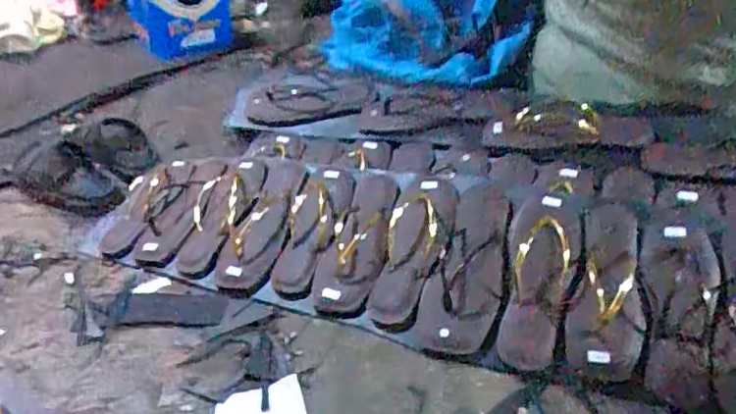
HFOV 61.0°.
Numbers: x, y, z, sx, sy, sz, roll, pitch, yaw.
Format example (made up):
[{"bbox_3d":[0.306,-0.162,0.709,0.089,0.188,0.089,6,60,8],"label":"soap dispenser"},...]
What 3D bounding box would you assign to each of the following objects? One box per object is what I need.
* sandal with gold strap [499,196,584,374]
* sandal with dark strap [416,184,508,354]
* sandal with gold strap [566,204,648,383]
[{"bbox_3d":[0.226,0.084,0.827,0.089,0.048,0.271,11,65,13],"label":"sandal with gold strap"},{"bbox_3d":[0.142,0.074,0.863,0.097,0.045,0.280,12,57,14],"label":"sandal with dark strap"},{"bbox_3d":[0.302,0.091,0.785,0.087,0.039,0.248,9,64,10],"label":"sandal with gold strap"}]

